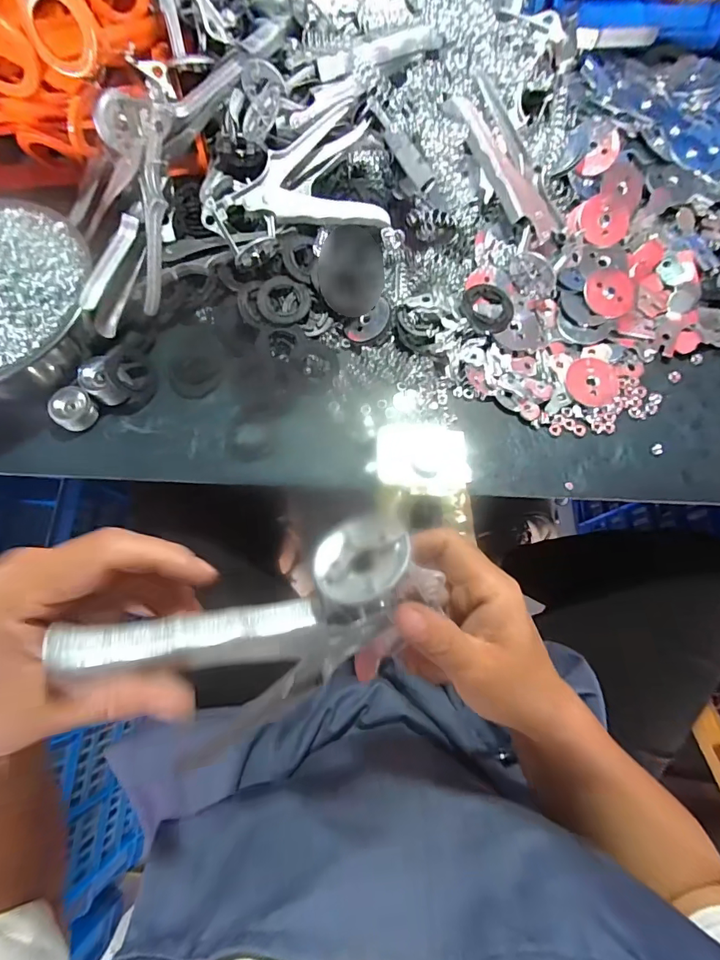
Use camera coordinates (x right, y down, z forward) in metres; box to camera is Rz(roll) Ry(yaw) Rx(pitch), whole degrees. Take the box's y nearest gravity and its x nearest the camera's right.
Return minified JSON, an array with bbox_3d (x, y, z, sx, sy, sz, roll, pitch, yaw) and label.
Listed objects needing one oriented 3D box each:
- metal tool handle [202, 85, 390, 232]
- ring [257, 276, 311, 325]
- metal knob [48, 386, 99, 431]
[{"bbox_3d":[-0.062,-0.284,0.414,0.167,0.041,0.107,-5,80,1],"label":"metal tool handle"},{"bbox_3d":[-0.071,-0.166,0.407,0.049,0.011,0.046,0,73,1],"label":"ring"},{"bbox_3d":[-0.253,-0.062,0.394,0.033,0.028,0.036,0,79,1],"label":"metal knob"}]

